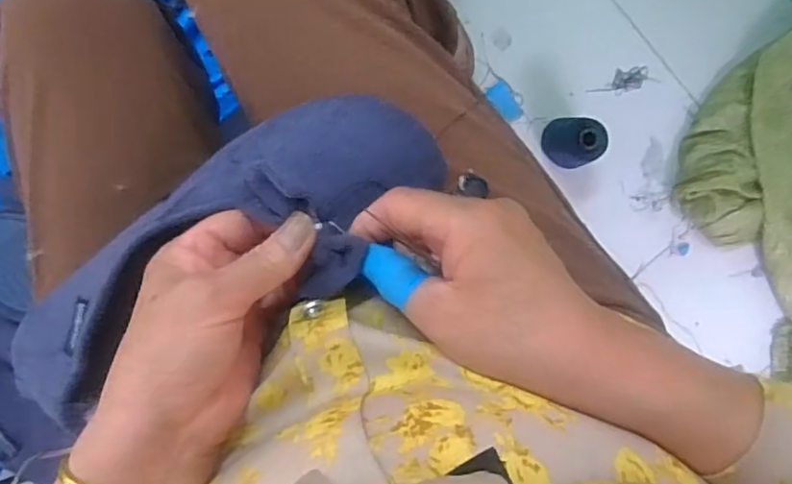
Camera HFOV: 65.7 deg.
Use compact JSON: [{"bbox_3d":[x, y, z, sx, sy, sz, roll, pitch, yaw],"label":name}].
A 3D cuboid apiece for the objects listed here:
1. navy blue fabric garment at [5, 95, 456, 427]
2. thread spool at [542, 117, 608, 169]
[{"bbox_3d":[-0.089,0.004,0.310,0.239,0.048,0.089,-32,95,-1],"label":"navy blue fabric garment"},{"bbox_3d":[0.225,-0.128,0.776,0.049,0.100,0.063,-33,95,2],"label":"thread spool"}]

